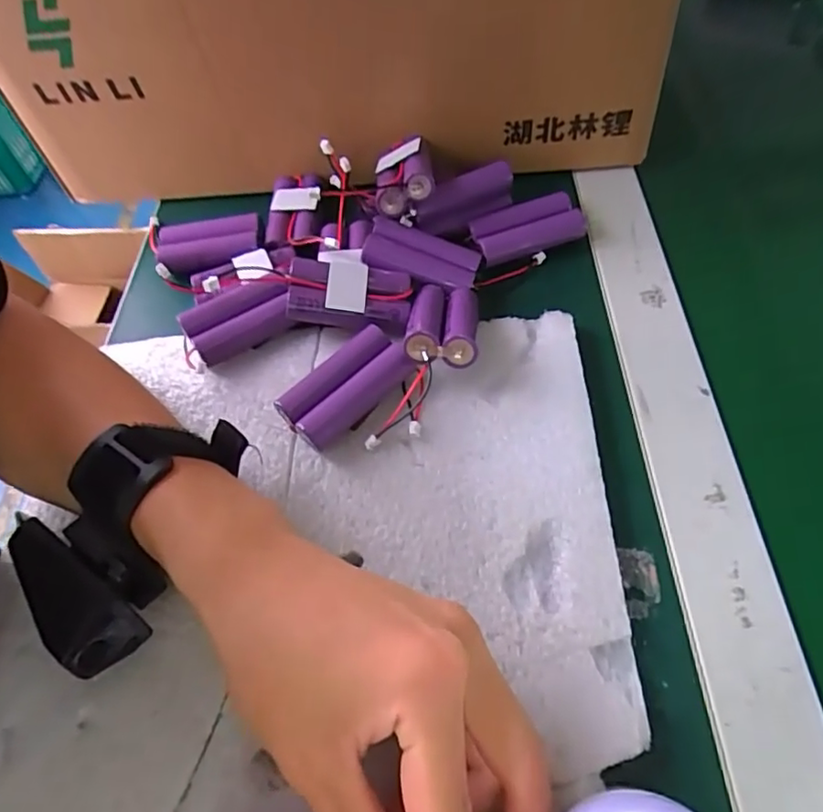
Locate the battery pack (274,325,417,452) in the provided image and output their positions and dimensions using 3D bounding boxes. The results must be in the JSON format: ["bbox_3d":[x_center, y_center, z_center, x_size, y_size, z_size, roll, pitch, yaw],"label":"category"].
[{"bbox_3d":[-0.033,-0.009,0.296,0.065,0.020,0.031,-38,63,-20],"label":"battery pack"}]

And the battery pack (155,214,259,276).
[{"bbox_3d":[-0.133,-0.105,0.382,0.066,0.014,0.032,-7,57,-1],"label":"battery pack"}]

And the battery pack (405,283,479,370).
[{"bbox_3d":[0.018,-0.045,0.312,0.034,0.017,0.073,3,31,5],"label":"battery pack"}]

